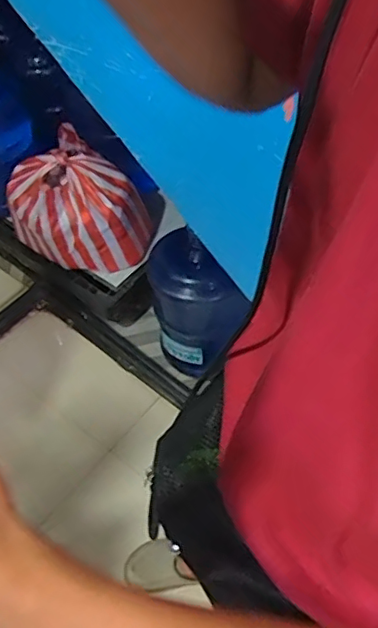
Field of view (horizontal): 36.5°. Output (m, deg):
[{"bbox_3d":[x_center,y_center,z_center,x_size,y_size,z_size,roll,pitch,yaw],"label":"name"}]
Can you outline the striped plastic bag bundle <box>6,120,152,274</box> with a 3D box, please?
[{"bbox_3d":[-0.305,-0.286,1.545,0.361,0.273,0.278,-4,52,2],"label":"striped plastic bag bundle"}]

